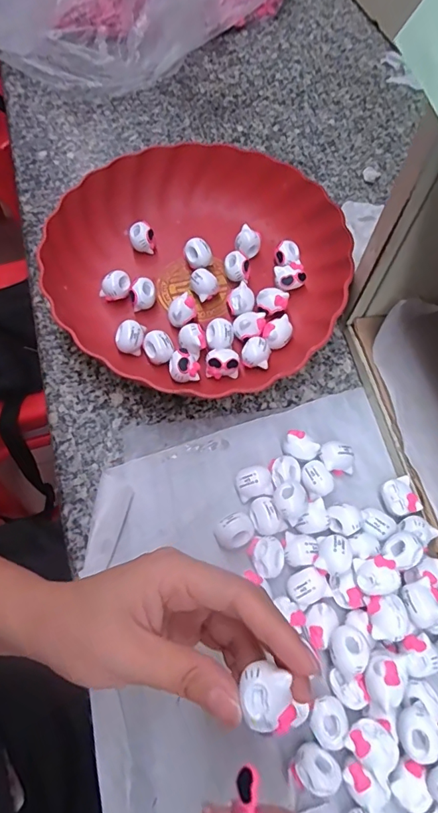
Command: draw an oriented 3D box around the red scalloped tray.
[{"bbox_3d":[-0.016,-0.120,0.388,0.235,0.049,0.240,10,62,3],"label":"red scalloped tray"}]

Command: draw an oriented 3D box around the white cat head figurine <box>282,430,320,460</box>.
[{"bbox_3d":[0.058,0.030,0.335,0.025,0.018,0.018,20,63,8],"label":"white cat head figurine"}]

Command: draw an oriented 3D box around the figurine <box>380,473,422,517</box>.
[{"bbox_3d":[0.124,0.064,0.324,0.022,0.018,0.025,-15,64,-11],"label":"figurine"}]

